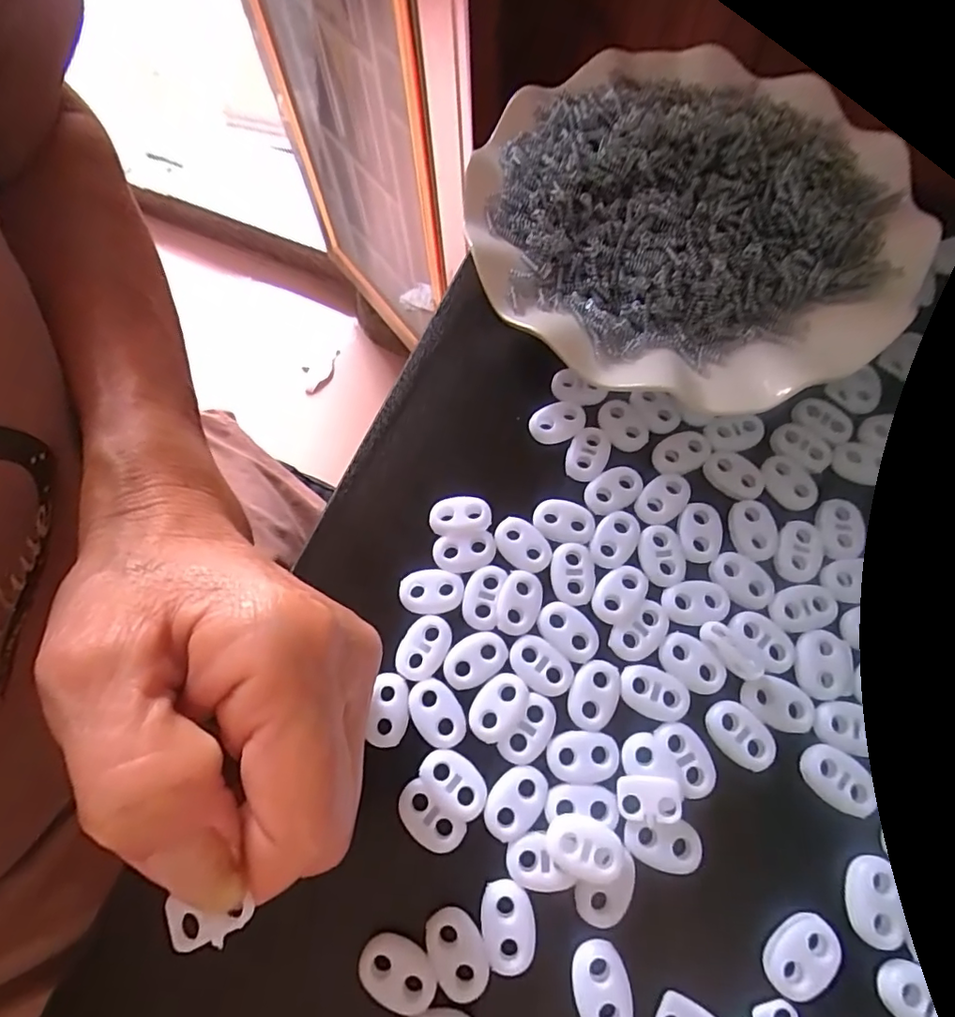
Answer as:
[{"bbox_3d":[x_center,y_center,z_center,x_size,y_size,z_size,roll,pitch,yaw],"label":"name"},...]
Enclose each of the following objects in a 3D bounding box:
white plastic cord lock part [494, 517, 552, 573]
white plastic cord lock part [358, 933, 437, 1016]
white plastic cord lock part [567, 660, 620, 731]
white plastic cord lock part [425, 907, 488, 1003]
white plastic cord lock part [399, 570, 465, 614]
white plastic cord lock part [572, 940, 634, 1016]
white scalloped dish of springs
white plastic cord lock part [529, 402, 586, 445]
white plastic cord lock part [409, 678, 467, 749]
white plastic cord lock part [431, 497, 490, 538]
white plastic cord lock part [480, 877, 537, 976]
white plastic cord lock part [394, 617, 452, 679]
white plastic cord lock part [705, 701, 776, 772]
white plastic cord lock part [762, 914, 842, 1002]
[{"bbox_3d":[0.016,0.012,0.195,0.022,0.004,0.015,35,73,14],"label":"white plastic cord lock part"},{"bbox_3d":[-0.022,0.131,0.153,0.022,0.004,0.015,20,70,9],"label":"white plastic cord lock part"},{"bbox_3d":[0.038,0.060,0.177,0.015,0.004,0.022,21,71,10],"label":"white plastic cord lock part"},{"bbox_3d":[-0.006,0.126,0.154,0.015,0.004,0.022,-24,69,-7],"label":"white plastic cord lock part"},{"bbox_3d":[-0.016,0.029,0.190,0.022,0.004,0.015,-4,68,0],"label":"white plastic cord lock part"},{"bbox_3d":[0.035,0.134,0.152,0.015,0.004,0.022,-2,68,1],"label":"white plastic cord lock part"},{"bbox_3d":[0.083,-0.125,0.231,0.174,0.033,0.180,-1,68,2],"label":"white scalloped dish of springs"},{"bbox_3d":[0.032,-0.034,0.214,0.022,0.004,0.015,-16,69,-4],"label":"white plastic cord lock part"},{"bbox_3d":[-0.013,0.066,0.177,0.015,0.004,0.022,-36,72,-12],"label":"white plastic cord lock part"},{"bbox_3d":[-0.006,0.003,0.200,0.022,0.005,0.014,-7,68,-1],"label":"white plastic cord lock part"},{"bbox_3d":[0.009,0.120,0.157,0.015,0.004,0.022,-3,68,1],"label":"white plastic cord lock part"},{"bbox_3d":[-0.018,0.047,0.183,0.015,0.004,0.022,25,71,11],"label":"white plastic cord lock part"},{"bbox_3d":[0.084,0.072,0.173,0.015,0.004,0.022,-43,73,-14],"label":"white plastic cord lock part"},{"bbox_3d":[0.092,0.127,0.155,0.022,0.005,0.015,-38,72,-12],"label":"white plastic cord lock part"}]

